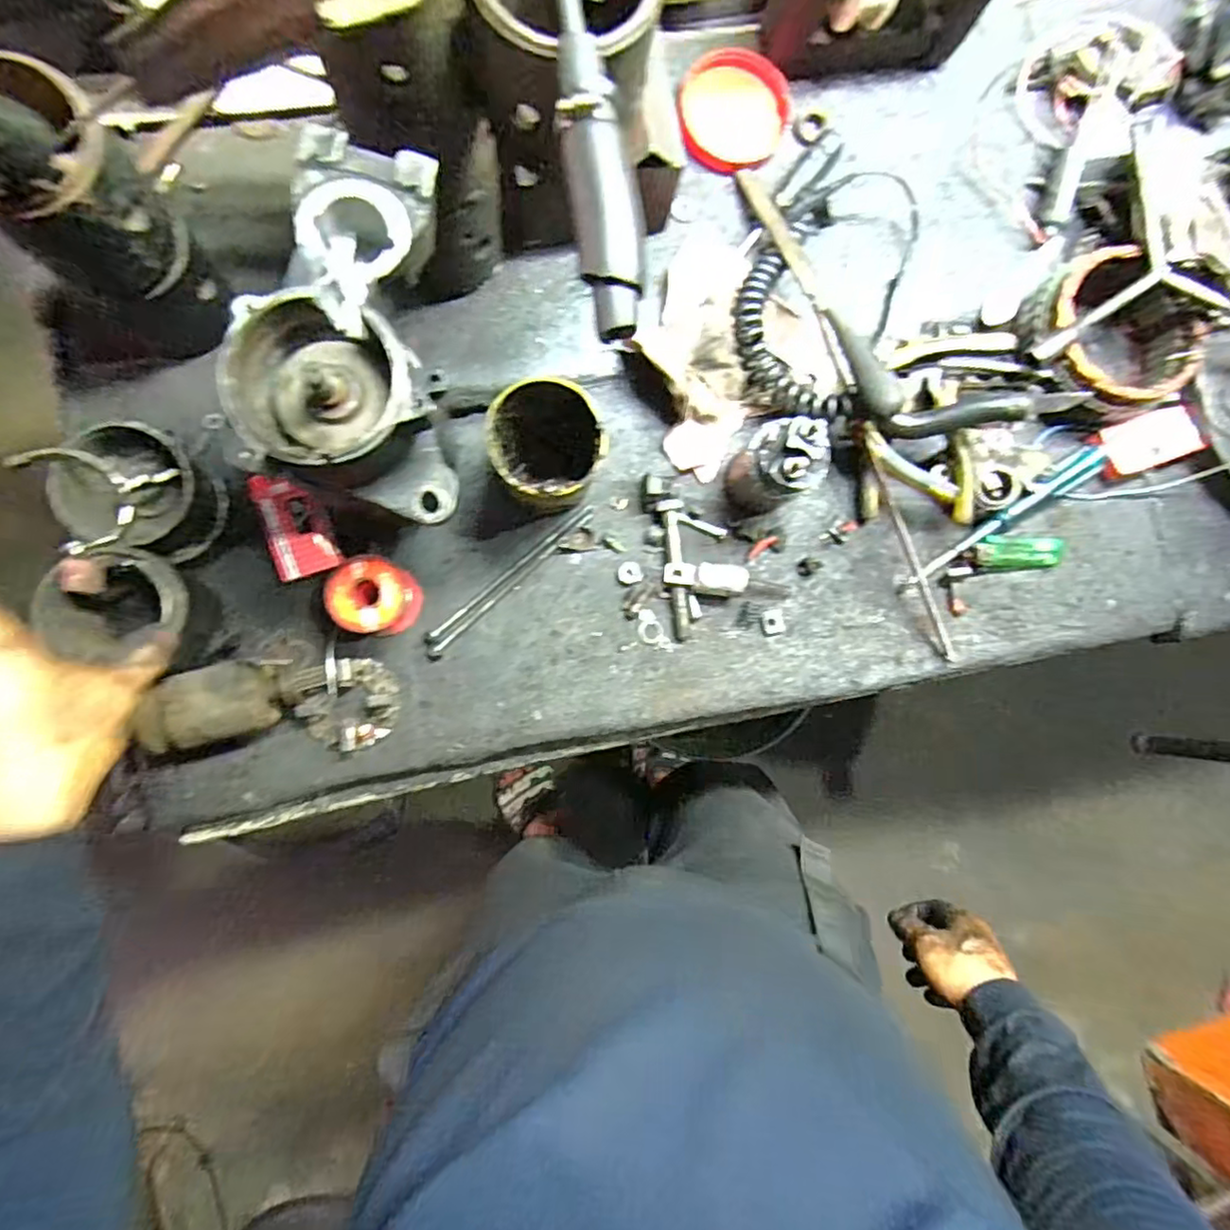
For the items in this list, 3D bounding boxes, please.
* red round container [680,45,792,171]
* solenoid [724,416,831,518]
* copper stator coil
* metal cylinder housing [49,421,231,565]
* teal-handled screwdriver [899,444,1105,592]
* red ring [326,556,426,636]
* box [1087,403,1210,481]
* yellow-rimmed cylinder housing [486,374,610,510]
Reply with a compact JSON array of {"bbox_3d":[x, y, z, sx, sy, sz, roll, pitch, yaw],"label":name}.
[{"bbox_3d":[0.097,-0.412,0.526,0.087,0.027,0.081,0,86,-6],"label":"red round container"},{"bbox_3d":[0.120,-0.110,0.482,0.050,0.102,0.052,0,86,-6],"label":"solenoid"},{"bbox_3d":[0.398,-0.226,0.524,0.120,0.064,0.126,0,86,-6],"label":"copper stator coil"},{"bbox_3d":[-0.323,-0.083,0.437,0.080,0.061,0.080,0,86,-6],"label":"metal cylinder housing"},{"bbox_3d":[0.317,-0.078,0.522,0.191,0.017,0.020,-36,90,5],"label":"teal-handled screwdriver"},{"bbox_3d":[-0.175,-0.013,0.471,0.054,0.055,0.053,0,86,-6],"label":"red ring"},{"bbox_3d":[0.448,-0.146,0.545,0.091,0.026,0.045,-18,88,-7],"label":"box"},{"bbox_3d":[-0.047,-0.110,0.458,0.076,0.112,0.074,0,86,-6],"label":"yellow-rimmed cylinder housing"}]

